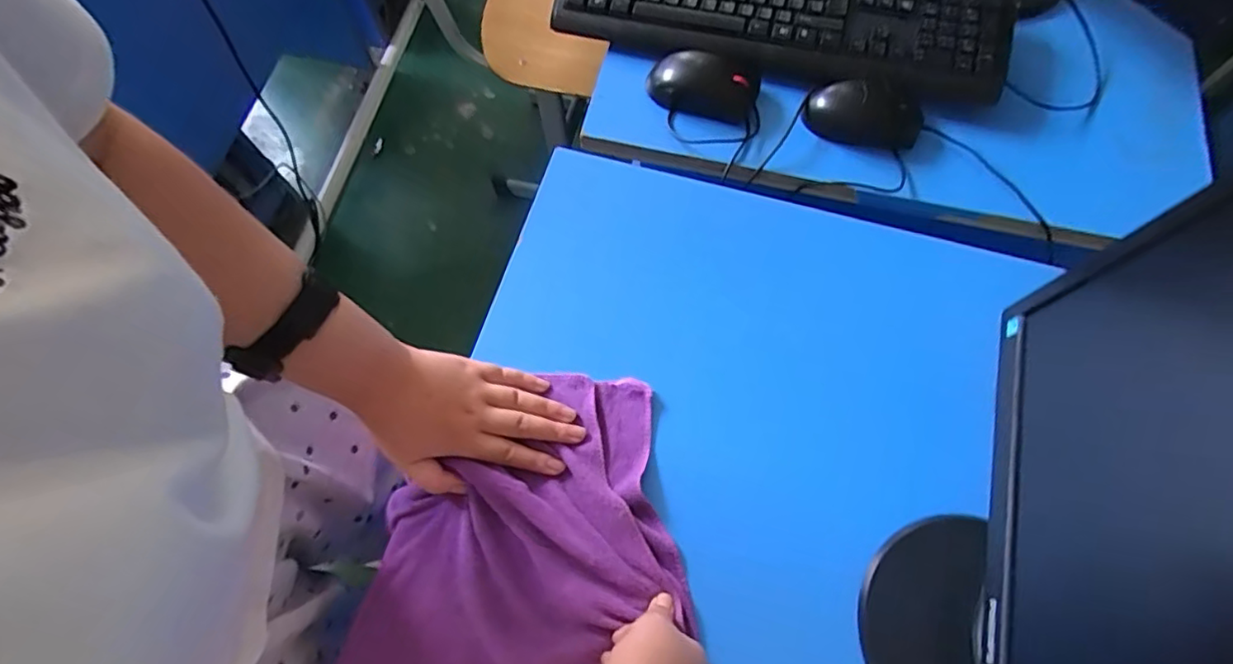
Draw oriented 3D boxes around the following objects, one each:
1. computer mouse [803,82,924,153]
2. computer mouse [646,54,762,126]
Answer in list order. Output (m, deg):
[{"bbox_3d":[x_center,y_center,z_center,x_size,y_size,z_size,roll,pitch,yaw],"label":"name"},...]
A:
[{"bbox_3d":[0.239,-0.209,0.593,0.103,0.040,0.045,16,70,7],"label":"computer mouse"},{"bbox_3d":[0.084,-0.244,0.607,0.111,0.041,0.049,20,71,9],"label":"computer mouse"}]

